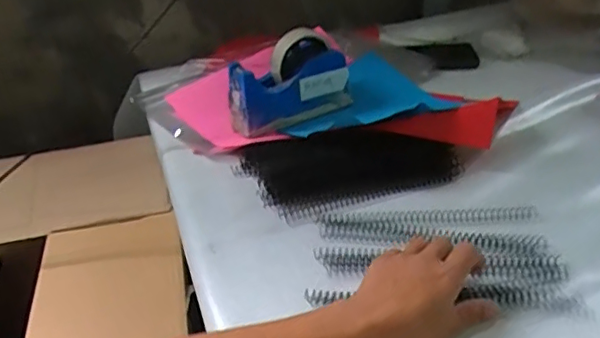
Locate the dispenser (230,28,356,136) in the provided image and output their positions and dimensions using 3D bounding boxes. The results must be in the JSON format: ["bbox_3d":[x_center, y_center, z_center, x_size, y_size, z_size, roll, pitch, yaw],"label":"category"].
[{"bbox_3d":[-0.018,-0.119,0.756,0.161,0.114,0.055,-17,14,-16],"label":"dispenser"}]

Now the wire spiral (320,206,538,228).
[{"bbox_3d":[0.128,0.049,0.573,0.210,0.011,0.021,-2,34,4],"label":"wire spiral"}]

